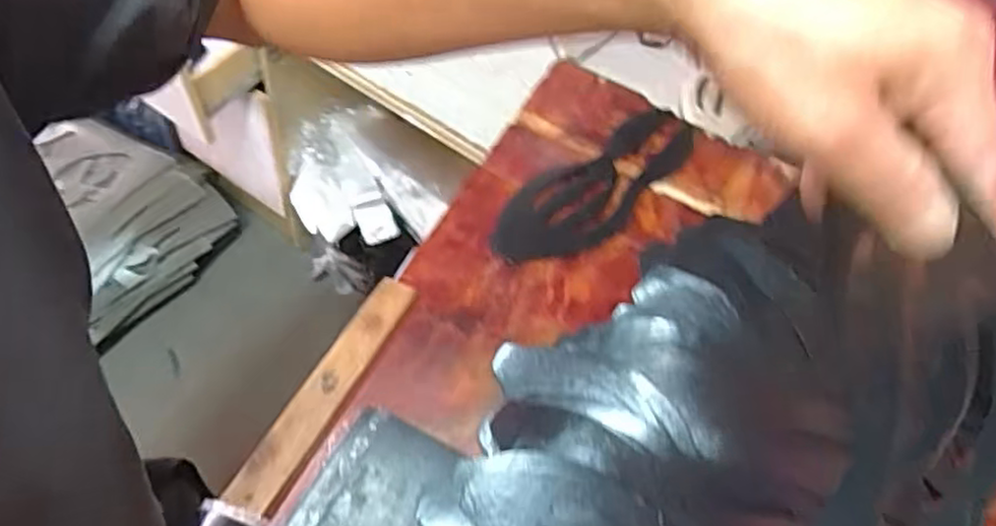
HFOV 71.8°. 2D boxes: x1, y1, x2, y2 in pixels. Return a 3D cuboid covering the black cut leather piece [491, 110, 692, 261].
[{"bbox_3d":[0.107,-0.077,0.712,0.268,0.007,0.090,-35,71,-23],"label":"black cut leather piece"}]

